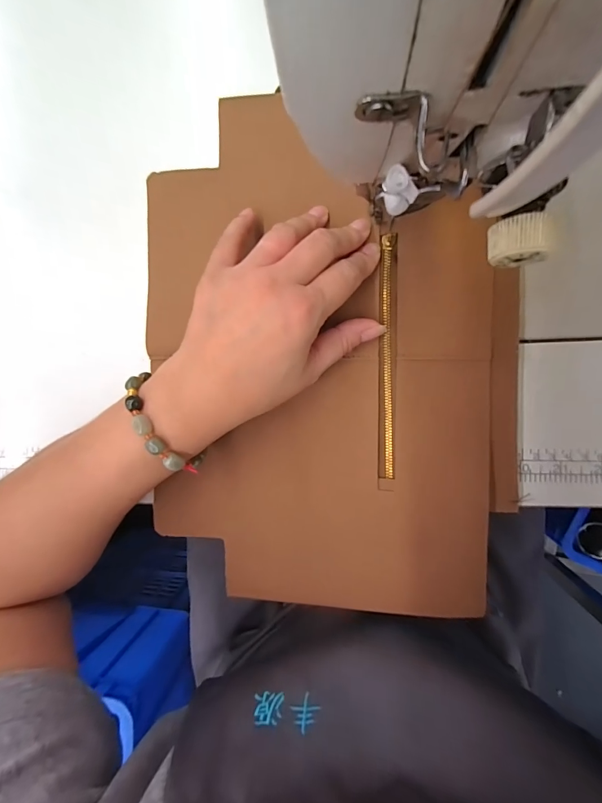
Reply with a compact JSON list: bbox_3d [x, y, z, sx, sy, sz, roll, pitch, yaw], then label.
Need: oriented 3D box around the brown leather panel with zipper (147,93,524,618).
[{"bbox_3d":[0.018,-0.024,0.250,0.254,0.011,0.337,1,93,8],"label":"brown leather panel with zipper"}]

